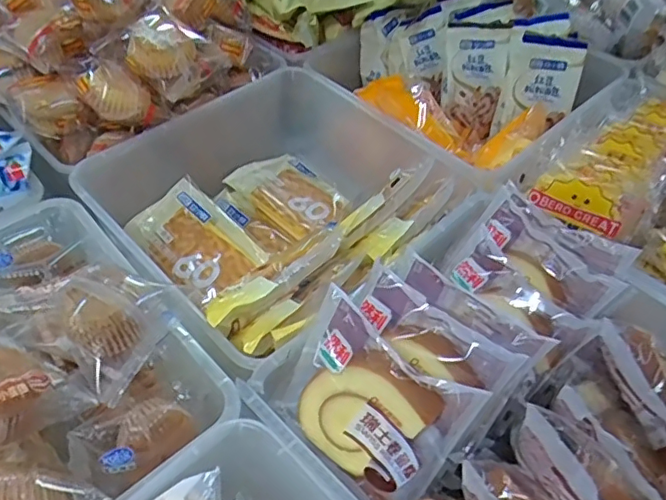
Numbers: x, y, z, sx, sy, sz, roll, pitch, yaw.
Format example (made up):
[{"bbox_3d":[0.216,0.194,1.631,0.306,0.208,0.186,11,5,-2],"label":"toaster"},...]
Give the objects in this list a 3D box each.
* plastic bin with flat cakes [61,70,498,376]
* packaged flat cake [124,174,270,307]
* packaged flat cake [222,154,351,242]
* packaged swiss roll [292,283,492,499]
[{"bbox_3d":[-0.053,-0.032,0.536,0.269,0.129,0.271,-35,58,-29],"label":"plastic bin with flat cakes"},{"bbox_3d":[-0.138,-0.009,0.558,0.130,0.017,0.081,42,76,13],"label":"packaged flat cake"},{"bbox_3d":[-0.048,-0.065,0.613,0.123,0.019,0.073,37,69,15],"label":"packaged flat cake"},{"bbox_3d":[0.025,0.104,0.376,0.113,0.107,0.025,33,18,14],"label":"packaged swiss roll"}]

